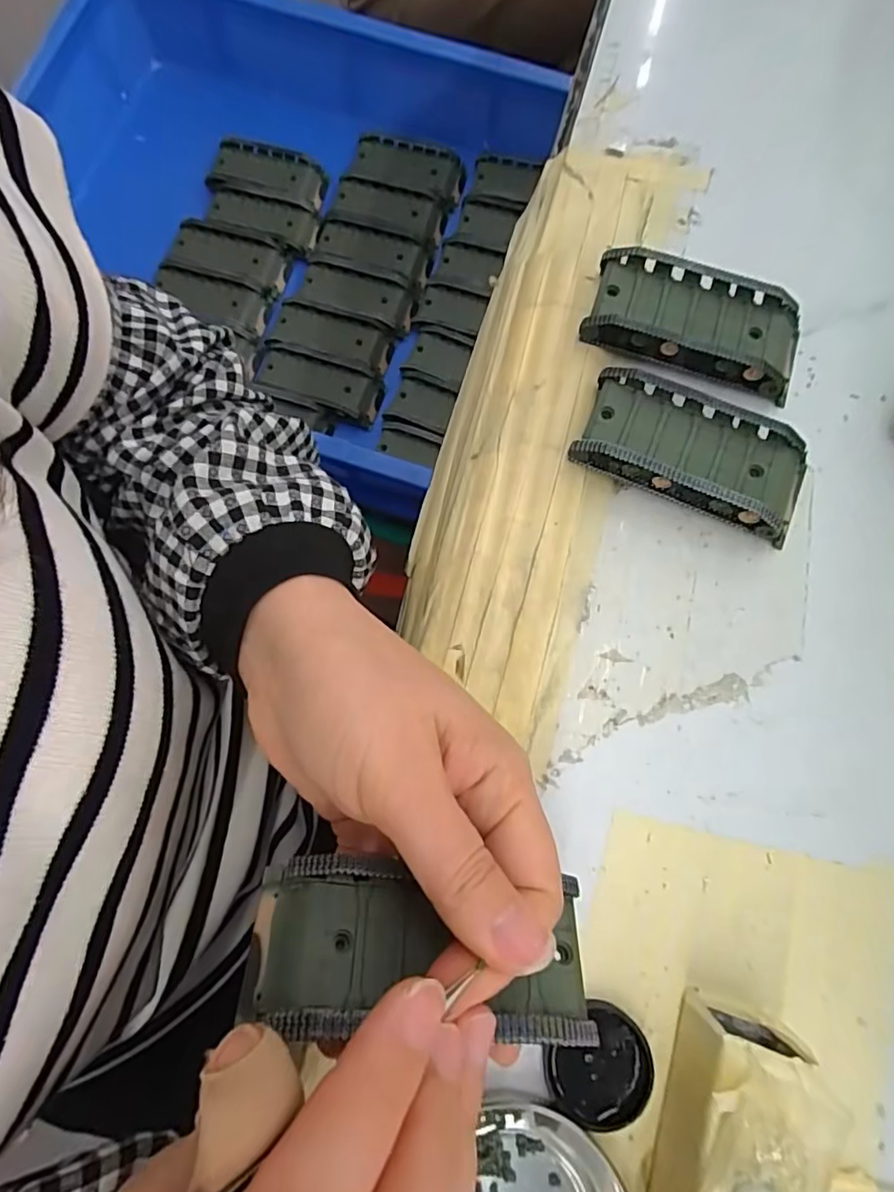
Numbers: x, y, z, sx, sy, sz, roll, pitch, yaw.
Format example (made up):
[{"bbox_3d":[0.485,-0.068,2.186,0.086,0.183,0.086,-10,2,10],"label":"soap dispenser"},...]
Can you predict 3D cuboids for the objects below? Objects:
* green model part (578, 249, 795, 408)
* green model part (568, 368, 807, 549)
[{"bbox_3d":[0.113,-0.123,0.260,0.094,0.021,0.043,18,76,5],"label":"green model part"},{"bbox_3d":[0.105,-0.061,0.244,0.094,0.022,0.044,23,77,6],"label":"green model part"}]

